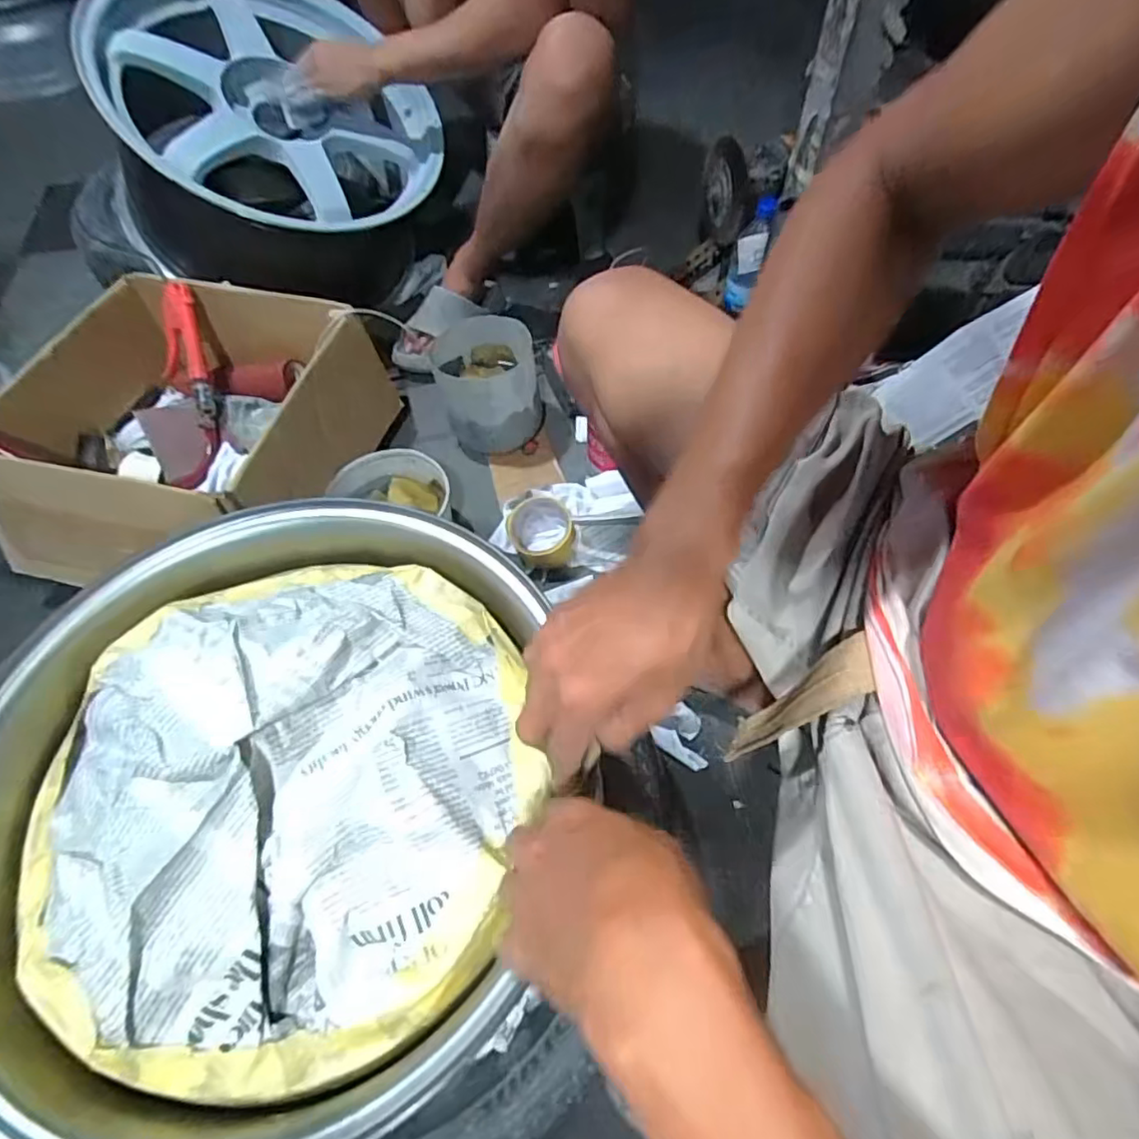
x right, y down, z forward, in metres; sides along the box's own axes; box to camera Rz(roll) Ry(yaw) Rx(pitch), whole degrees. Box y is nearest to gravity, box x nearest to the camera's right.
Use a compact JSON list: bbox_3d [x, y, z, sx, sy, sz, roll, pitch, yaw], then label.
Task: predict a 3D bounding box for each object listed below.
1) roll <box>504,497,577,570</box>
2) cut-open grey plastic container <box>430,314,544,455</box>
[{"bbox_3d":[-0.041,-0.055,0.839,0.087,0.059,0.088,0,56,1],"label":"roll"},{"bbox_3d":[-0.123,-0.269,0.938,0.145,0.154,0.148,-8,56,-5],"label":"cut-open grey plastic container"}]

